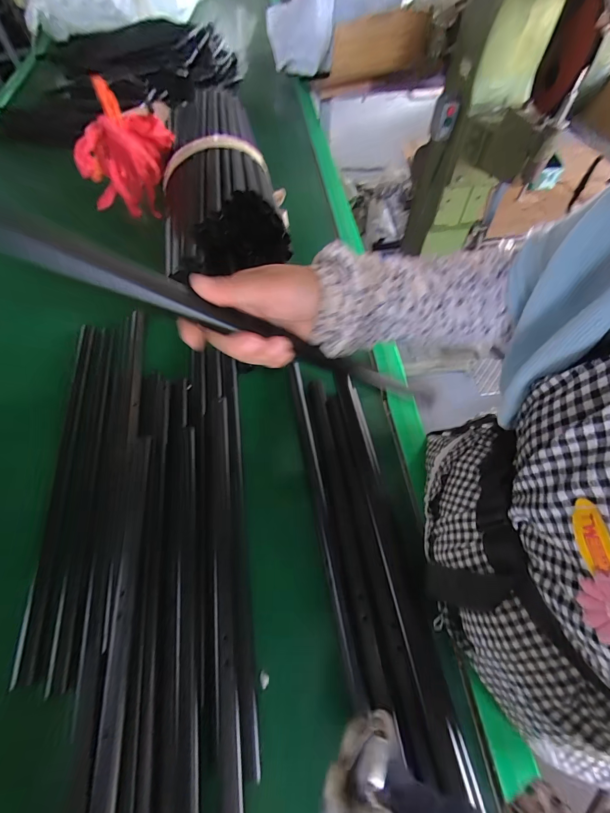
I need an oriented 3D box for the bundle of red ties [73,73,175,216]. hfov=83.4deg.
[{"bbox_3d":[-0.366,-0.502,0.695,0.182,0.177,0.108,-6,61,-2],"label":"bundle of red ties"}]

